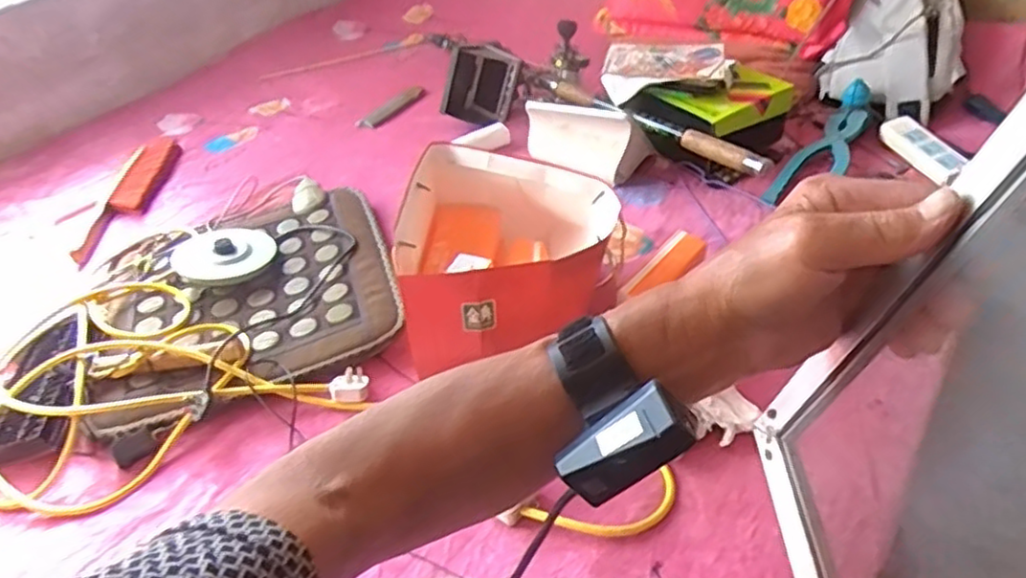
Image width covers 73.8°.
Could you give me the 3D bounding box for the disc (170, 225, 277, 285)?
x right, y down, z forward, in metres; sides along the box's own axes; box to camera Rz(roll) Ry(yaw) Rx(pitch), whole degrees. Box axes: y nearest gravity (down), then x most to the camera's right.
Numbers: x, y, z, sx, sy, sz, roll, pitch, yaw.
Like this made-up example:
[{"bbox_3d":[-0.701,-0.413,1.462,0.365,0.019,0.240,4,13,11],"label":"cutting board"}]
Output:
[{"bbox_3d":[-0.474,-0.058,1.120,0.152,0.028,0.152,-4,41,3],"label":"disc"}]

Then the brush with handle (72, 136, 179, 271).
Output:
[{"bbox_3d":[-0.753,-0.194,1.363,0.102,0.048,0.396,-7,41,0],"label":"brush with handle"}]

